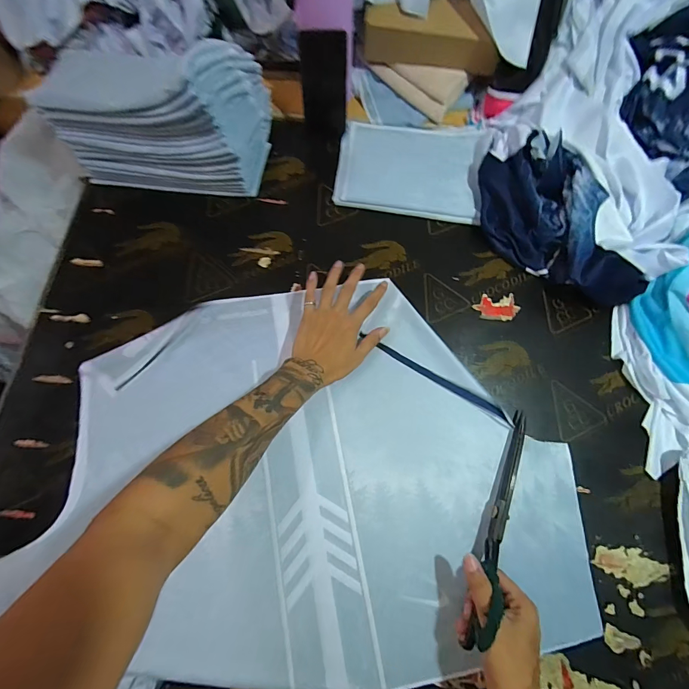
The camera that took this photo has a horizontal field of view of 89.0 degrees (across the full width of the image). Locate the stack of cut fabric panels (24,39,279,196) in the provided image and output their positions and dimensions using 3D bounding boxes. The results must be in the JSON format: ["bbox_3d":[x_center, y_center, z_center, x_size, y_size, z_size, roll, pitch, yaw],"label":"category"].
[{"bbox_3d":[-0.296,-0.383,0.563,0.305,0.203,0.179,5,73,1],"label":"stack of cut fabric panels"}]

